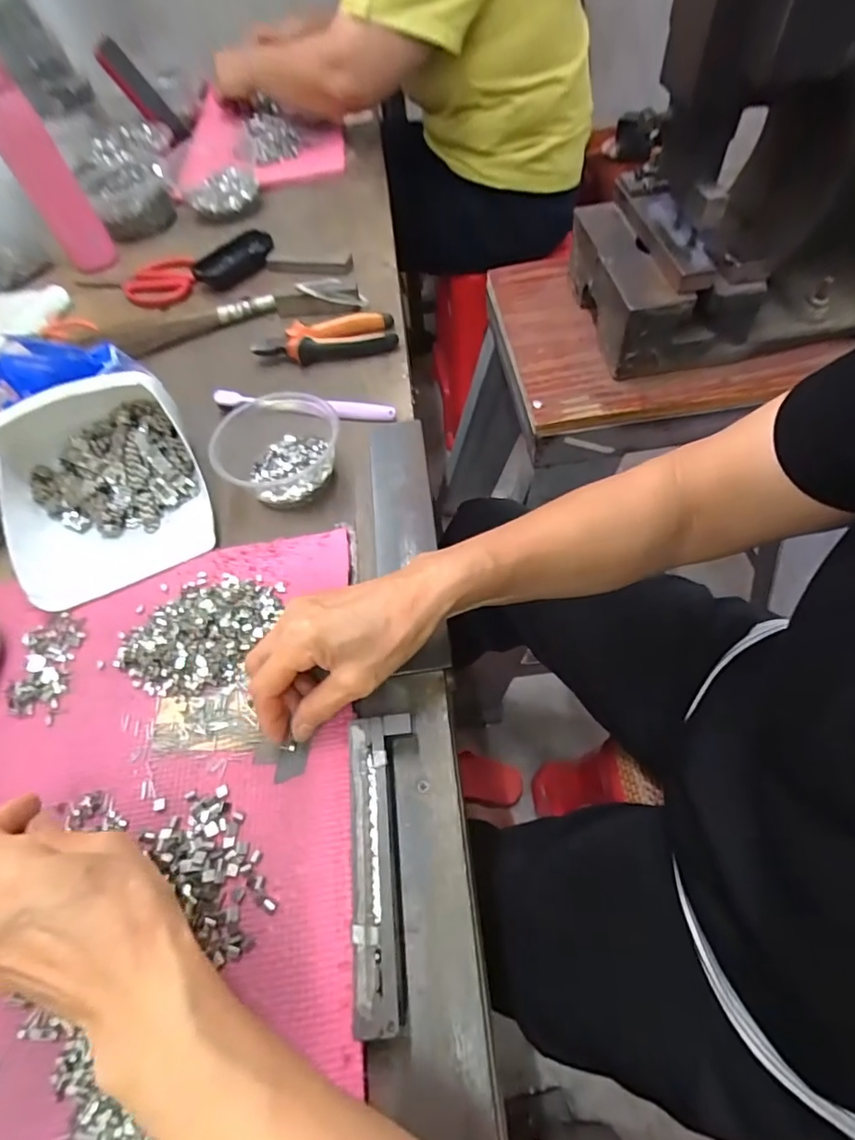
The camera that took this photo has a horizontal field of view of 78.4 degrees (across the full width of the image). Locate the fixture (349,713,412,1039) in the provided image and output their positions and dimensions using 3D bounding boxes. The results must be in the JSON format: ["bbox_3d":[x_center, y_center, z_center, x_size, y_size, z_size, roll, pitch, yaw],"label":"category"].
[{"bbox_3d":[-0.025,0.159,0.292,0.033,0.023,0.147,-6,57,4],"label":"fixture"}]

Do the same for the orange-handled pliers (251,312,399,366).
[{"bbox_3d":[-0.110,-0.251,0.565,0.149,0.024,0.058,-9,57,2],"label":"orange-handled pliers"}]

